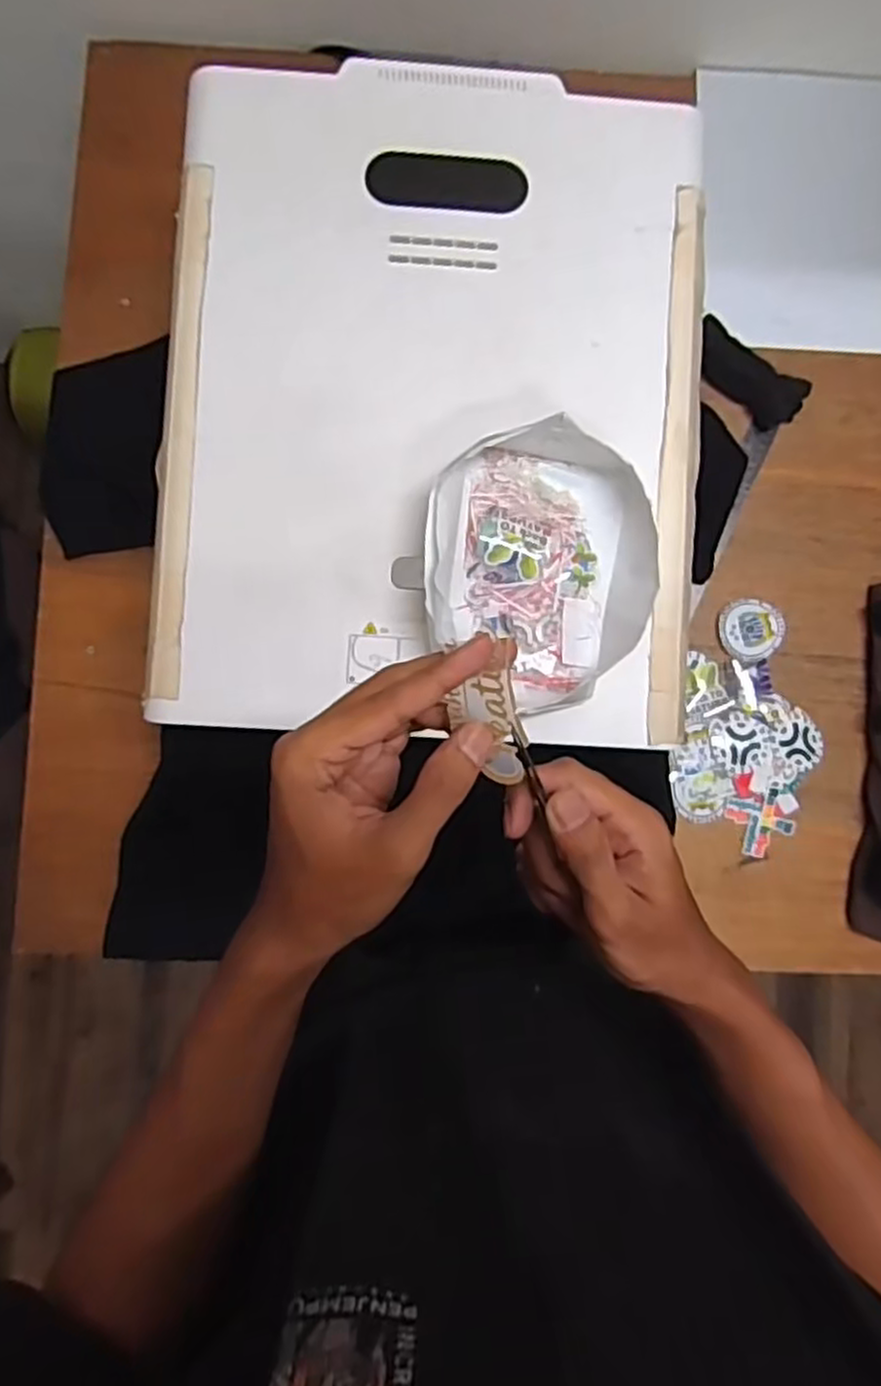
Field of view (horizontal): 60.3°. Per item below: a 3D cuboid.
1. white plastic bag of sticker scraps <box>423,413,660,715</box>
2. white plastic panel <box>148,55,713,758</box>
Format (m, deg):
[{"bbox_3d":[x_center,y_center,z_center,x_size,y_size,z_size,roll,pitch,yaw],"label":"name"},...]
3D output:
[{"bbox_3d":[0.070,-0.087,0.540,0.166,0.050,0.194,-8,85,-2],"label":"white plastic bag of sticker scraps"},{"bbox_3d":[-0.004,-0.222,0.568,0.398,0.035,0.498,3,84,-3],"label":"white plastic panel"}]

